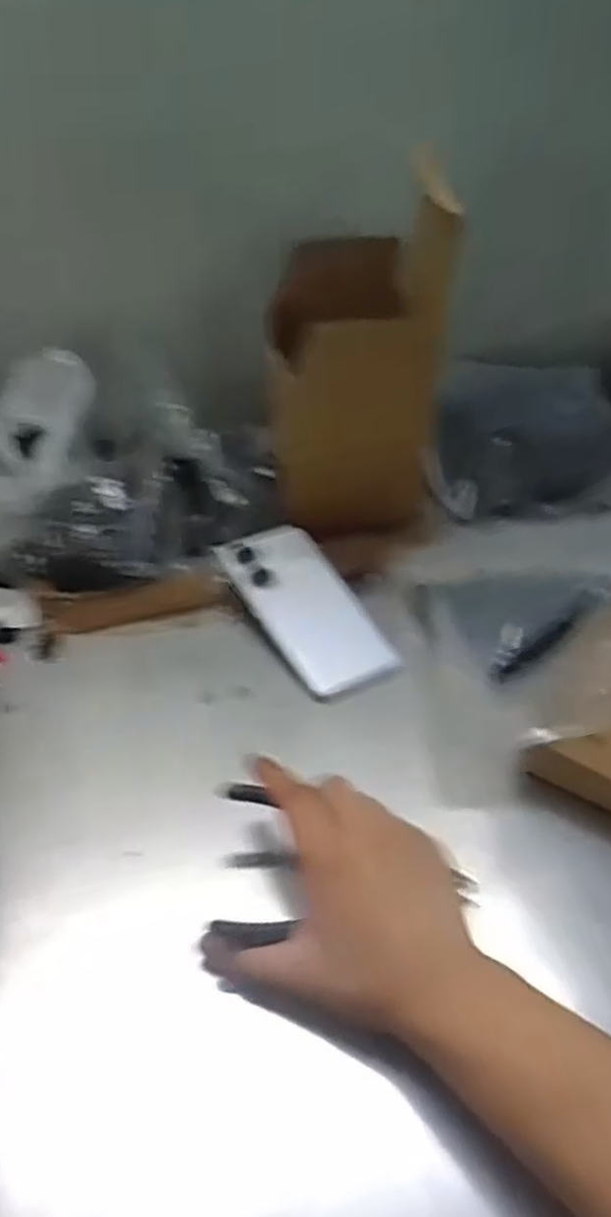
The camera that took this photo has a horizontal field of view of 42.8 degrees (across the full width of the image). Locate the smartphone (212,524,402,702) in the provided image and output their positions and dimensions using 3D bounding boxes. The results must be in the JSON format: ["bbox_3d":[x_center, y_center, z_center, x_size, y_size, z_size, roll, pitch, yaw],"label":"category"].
[{"bbox_3d":[0.000,-0.002,0.613,0.076,0.010,0.161,-26,61,-12],"label":"smartphone"}]

